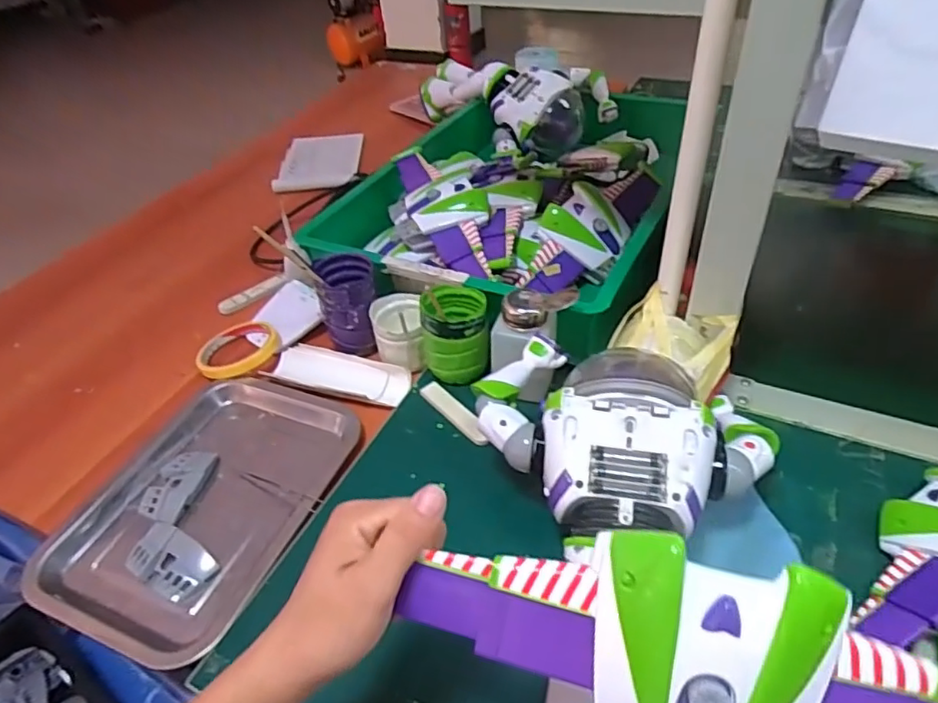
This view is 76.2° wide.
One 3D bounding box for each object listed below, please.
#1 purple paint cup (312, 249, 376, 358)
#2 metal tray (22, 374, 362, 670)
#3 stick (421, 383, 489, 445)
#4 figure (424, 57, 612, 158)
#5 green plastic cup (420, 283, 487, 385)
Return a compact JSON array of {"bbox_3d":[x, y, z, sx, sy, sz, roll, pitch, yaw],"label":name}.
[{"bbox_3d":[-0.126,-0.053,0.628,0.057,0.084,0.071,-15,43,-9],"label":"purple paint cup"},{"bbox_3d":[-0.225,0.126,0.518,0.185,0.022,0.251,13,46,20],"label":"metal tray"},{"bbox_3d":[-0.013,0.055,0.555,0.020,0.009,0.083,-32,48,-26],"label":"stick"},{"bbox_3d":[0.073,-0.405,0.958,0.179,0.097,0.266,-29,47,-24],"label":"figure"},{"bbox_3d":[-0.010,-0.019,0.580,0.069,0.085,0.068,-5,42,2],"label":"green plastic cup"}]

